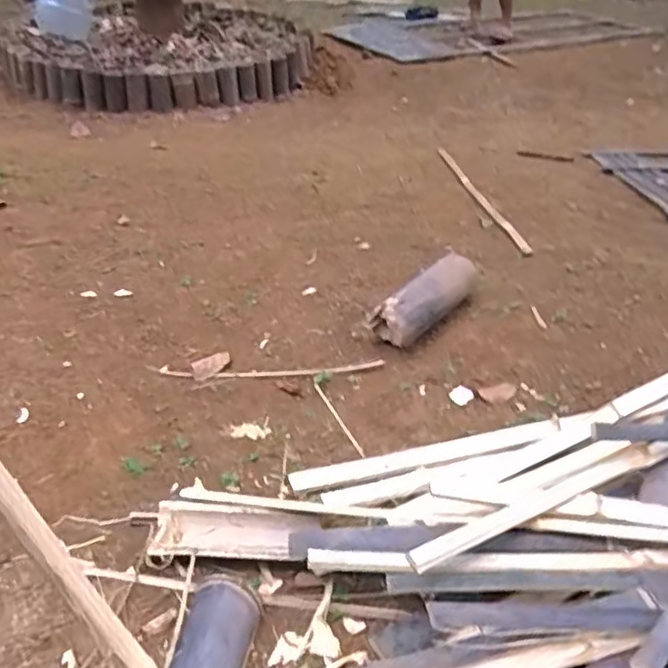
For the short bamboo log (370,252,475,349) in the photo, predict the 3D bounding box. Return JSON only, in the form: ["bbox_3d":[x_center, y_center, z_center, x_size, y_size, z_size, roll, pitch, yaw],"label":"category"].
[{"bbox_3d":[0.216,-0.083,1.464,0.103,0.106,0.355,28,43,32],"label":"short bamboo log"}]

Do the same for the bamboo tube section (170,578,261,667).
[{"bbox_3d":[-0.158,0.407,0.760,0.091,0.061,0.251,6,35,6],"label":"bamboo tube section"}]

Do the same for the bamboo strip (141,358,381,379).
[{"bbox_3d":[-0.134,0.075,1.325,0.482,0.018,0.036,-2,35,-6],"label":"bamboo strip"}]

